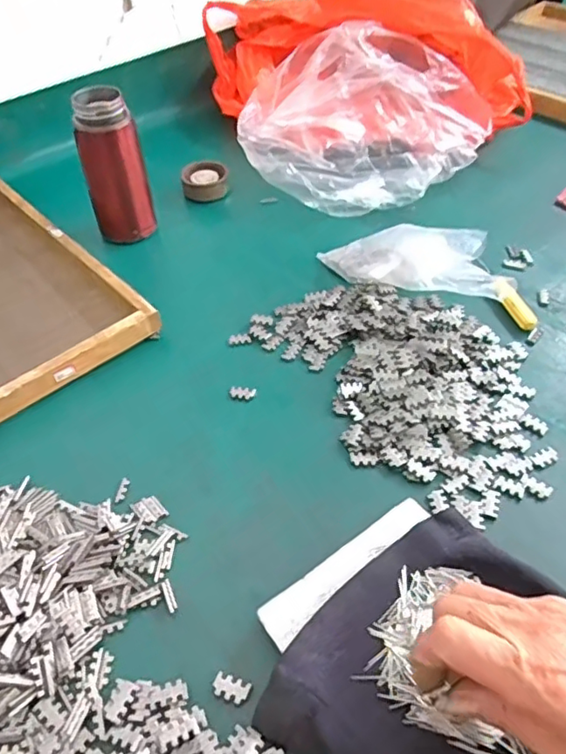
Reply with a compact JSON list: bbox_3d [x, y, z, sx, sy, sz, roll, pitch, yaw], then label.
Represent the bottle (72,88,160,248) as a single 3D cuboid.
[{"bbox_3d":[-0.183,-0.229,0.638,0.064,0.143,0.057,-12,48,-11],"label":"bottle"}]

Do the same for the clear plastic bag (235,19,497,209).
[{"bbox_3d":[0.109,-0.324,0.735,0.317,0.131,0.221,-1,47,0],"label":"clear plastic bag"}]

